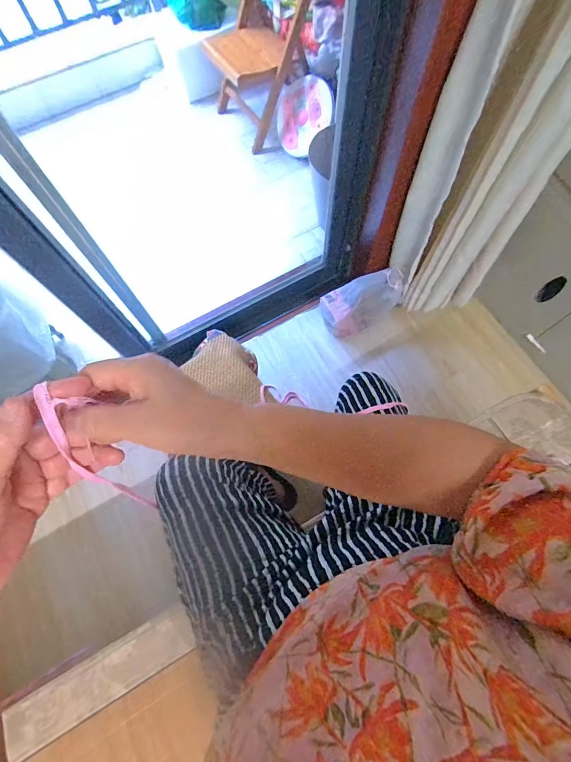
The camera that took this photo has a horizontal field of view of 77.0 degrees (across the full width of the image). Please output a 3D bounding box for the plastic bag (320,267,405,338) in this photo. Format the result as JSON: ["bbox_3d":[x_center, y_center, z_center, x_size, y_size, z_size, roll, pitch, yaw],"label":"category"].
[{"bbox_3d":[0.227,-0.239,1.070,0.207,0.153,0.147,-27,72,-8],"label":"plastic bag"}]

